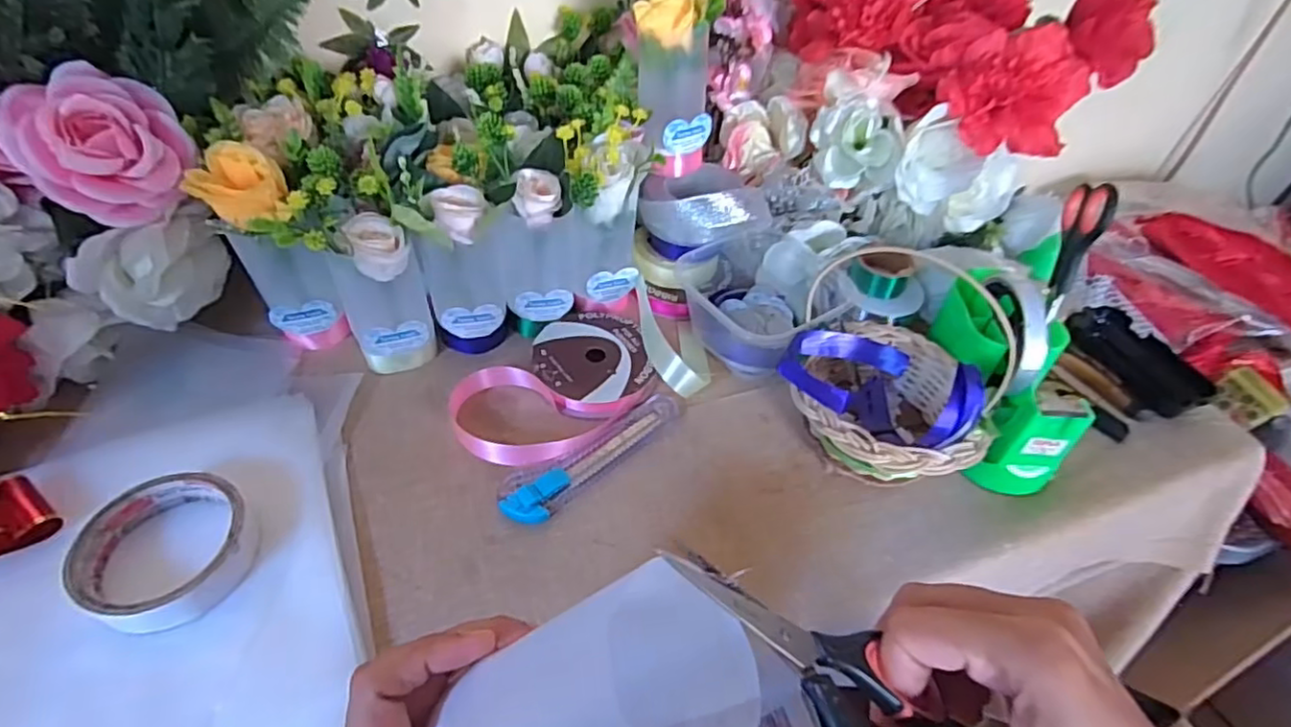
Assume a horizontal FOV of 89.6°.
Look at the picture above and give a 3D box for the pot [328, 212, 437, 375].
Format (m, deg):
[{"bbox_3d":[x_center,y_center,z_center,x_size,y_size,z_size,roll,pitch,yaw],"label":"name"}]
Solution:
[{"bbox_3d":[-0.185,-0.047,0.467,0.054,0.113,0.042,-15,49,-20],"label":"pot"}]

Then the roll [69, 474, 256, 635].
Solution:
[{"bbox_3d":[-0.271,0.102,0.368,0.084,0.022,0.091,3,46,-3],"label":"roll"}]

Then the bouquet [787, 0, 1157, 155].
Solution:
[{"bbox_3d":[0.246,-0.287,0.516,0.150,0.129,0.256,-31,57,-31],"label":"bouquet"}]

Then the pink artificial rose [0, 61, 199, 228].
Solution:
[{"bbox_3d":[-0.347,-0.140,0.419,0.089,0.094,0.055,-42,37,-15],"label":"pink artificial rose"}]

